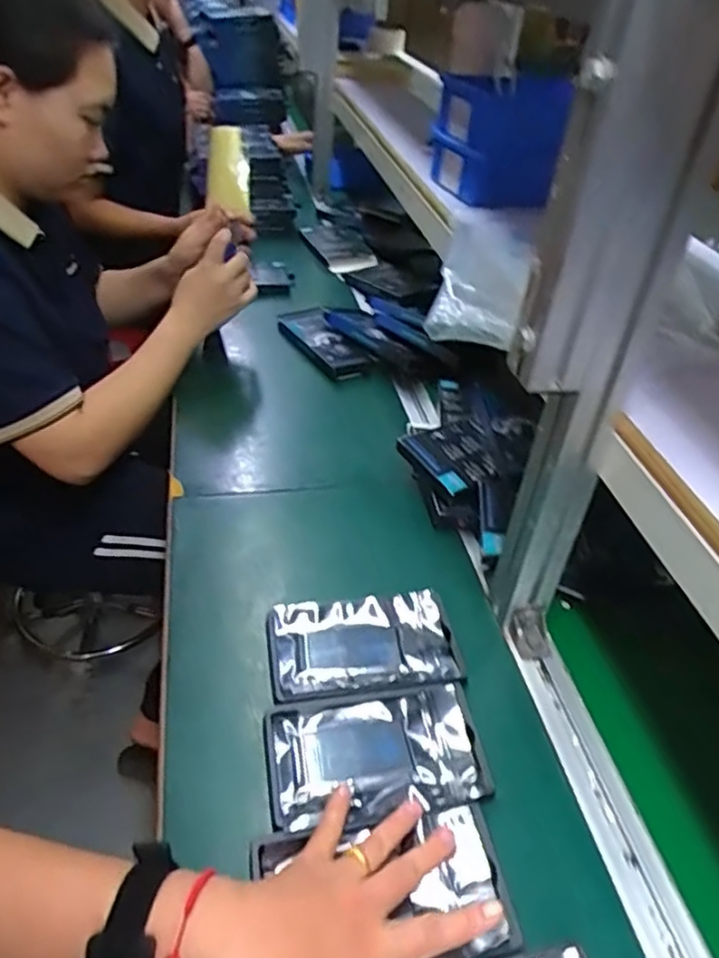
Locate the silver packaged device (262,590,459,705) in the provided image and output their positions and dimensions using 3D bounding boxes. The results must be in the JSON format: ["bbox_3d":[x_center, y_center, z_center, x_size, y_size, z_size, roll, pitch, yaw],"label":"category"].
[{"bbox_3d":[0.003,0.143,0.572,0.156,0.017,0.093,-2,40,-11],"label":"silver packaged device"}]

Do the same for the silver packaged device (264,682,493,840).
[{"bbox_3d":[0.011,0.204,0.493,0.152,0.021,0.098,-3,40,-13],"label":"silver packaged device"}]

